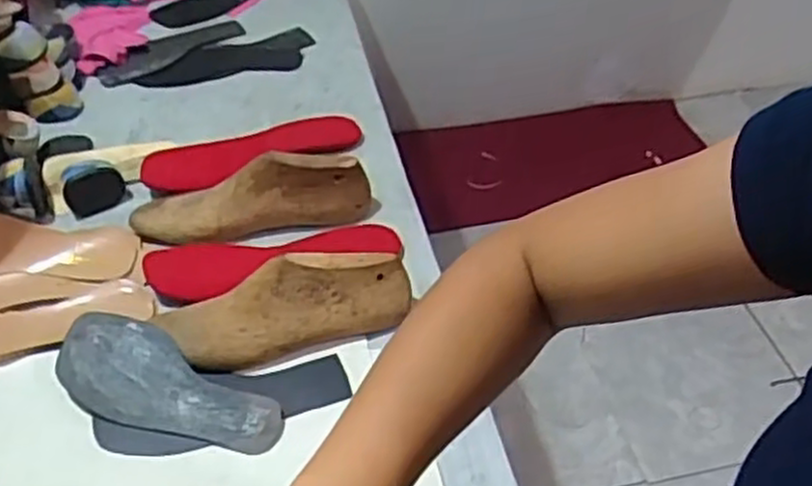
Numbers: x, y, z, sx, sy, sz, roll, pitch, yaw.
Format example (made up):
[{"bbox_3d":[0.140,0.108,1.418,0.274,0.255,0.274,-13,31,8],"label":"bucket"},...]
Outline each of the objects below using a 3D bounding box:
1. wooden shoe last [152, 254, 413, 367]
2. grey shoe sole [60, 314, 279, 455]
[{"bbox_3d":[-0.105,0.053,0.672,0.220,0.071,0.064,-10,45,-9],"label":"wooden shoe last"},{"bbox_3d":[-0.197,0.117,0.641,0.199,0.033,0.075,15,47,15],"label":"grey shoe sole"}]

